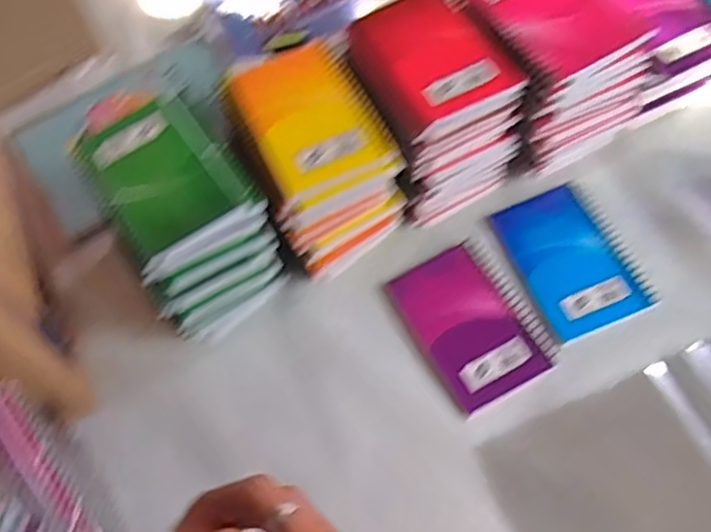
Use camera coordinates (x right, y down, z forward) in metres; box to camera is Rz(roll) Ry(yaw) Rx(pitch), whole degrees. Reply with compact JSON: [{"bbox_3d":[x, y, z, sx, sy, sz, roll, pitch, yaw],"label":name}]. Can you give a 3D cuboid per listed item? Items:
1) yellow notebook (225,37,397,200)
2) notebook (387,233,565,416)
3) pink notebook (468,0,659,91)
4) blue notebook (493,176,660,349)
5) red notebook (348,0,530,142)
[{"bbox_3d":[-0.040,-0.120,0.529,0.088,0.013,0.137,-25,61,-7],"label":"yellow notebook"},{"bbox_3d":[0.093,0.044,0.545,0.090,0.006,0.128,-28,61,-9],"label":"notebook"},{"bbox_3d":[0.155,-0.205,0.543,0.101,0.011,0.129,-29,65,-14],"label":"pink notebook"},{"bbox_3d":[0.177,-0.007,0.563,0.087,0.007,0.130,-22,61,-5],"label":"blue notebook"},{"bbox_3d":[0.058,-0.168,0.545,0.101,0.016,0.133,-27,61,-8],"label":"red notebook"}]

